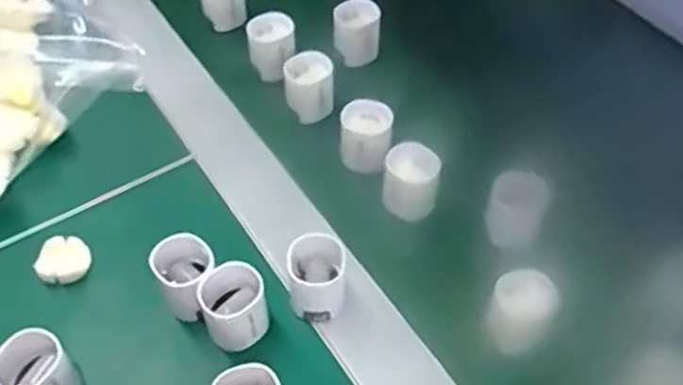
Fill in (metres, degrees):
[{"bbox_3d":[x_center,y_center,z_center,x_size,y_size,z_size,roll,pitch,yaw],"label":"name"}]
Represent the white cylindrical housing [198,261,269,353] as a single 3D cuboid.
[{"bbox_3d":[-0.052,0.056,0.356,0.030,0.032,0.028,1,52,-1],"label":"white cylindrical housing"}]

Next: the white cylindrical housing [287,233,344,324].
[{"bbox_3d":[-0.013,0.043,0.365,0.027,0.034,0.031,2,52,0],"label":"white cylindrical housing"}]

